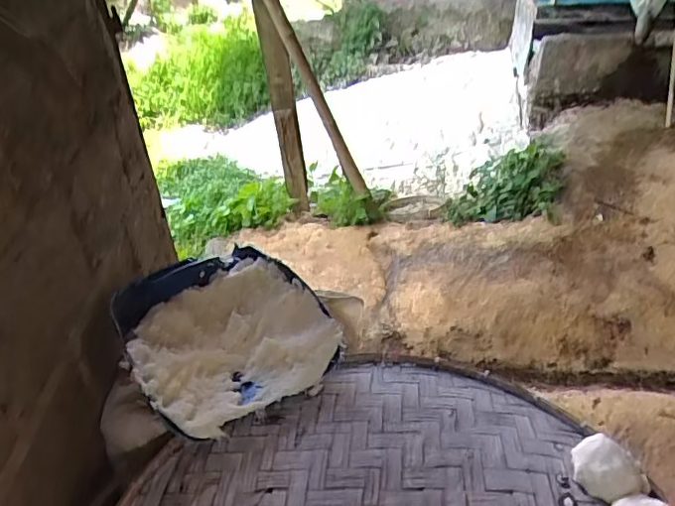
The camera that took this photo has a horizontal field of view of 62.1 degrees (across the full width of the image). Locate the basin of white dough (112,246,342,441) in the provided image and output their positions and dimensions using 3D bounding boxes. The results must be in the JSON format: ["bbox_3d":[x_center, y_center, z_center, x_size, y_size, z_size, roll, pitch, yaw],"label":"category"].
[{"bbox_3d":[-0.194,0.138,0.944,0.293,0.127,0.322,-25,38,-28],"label":"basin of white dough"}]

